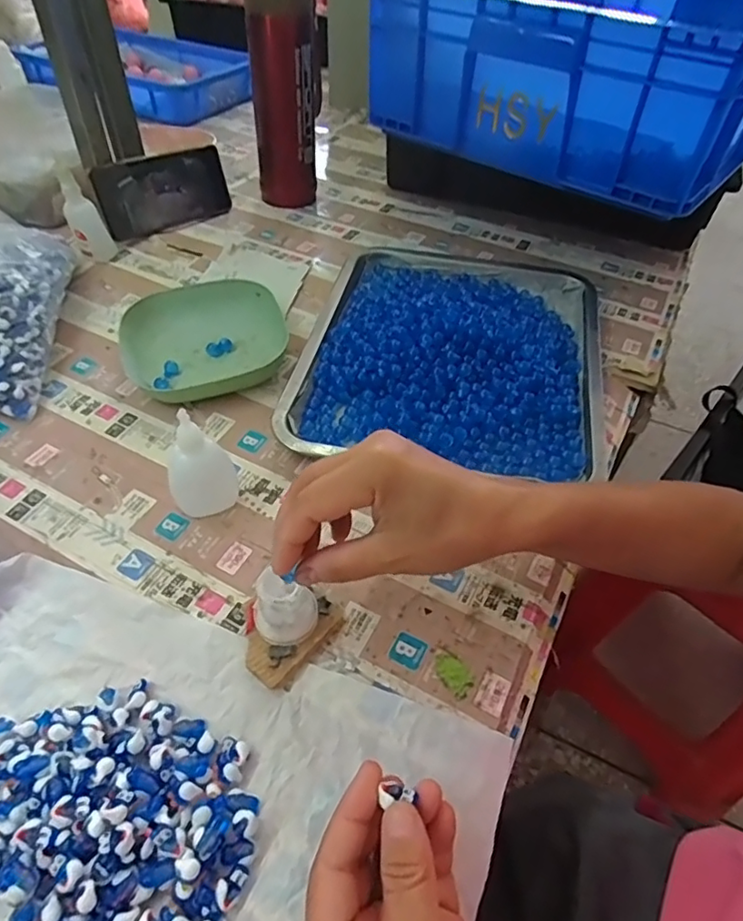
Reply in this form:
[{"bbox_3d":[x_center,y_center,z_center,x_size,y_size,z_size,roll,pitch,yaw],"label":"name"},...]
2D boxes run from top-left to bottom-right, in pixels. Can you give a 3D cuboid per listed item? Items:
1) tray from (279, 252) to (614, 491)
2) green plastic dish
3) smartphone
[{"bbox_3d":[0.077,-0.109,0.531,0.267,0.048,0.320,9,49,5],"label":"tray"},{"bbox_3d":[-0.152,-0.114,0.529,0.146,0.034,0.120,-18,53,-18],"label":"green plastic dish"},{"bbox_3d":[-0.243,-0.318,0.677,0.011,0.078,0.161,21,43,40],"label":"smartphone"}]

